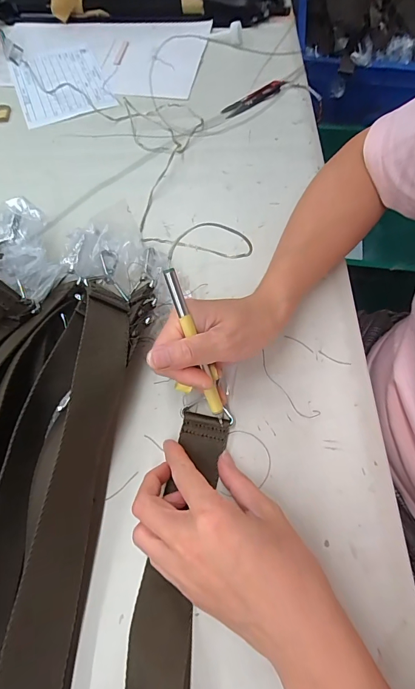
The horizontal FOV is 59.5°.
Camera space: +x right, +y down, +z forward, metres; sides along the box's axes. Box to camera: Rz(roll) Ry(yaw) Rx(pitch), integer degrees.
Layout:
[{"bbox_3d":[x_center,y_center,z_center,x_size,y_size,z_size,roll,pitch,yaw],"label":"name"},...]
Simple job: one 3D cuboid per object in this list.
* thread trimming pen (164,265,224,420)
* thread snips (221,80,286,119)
[{"bbox_3d":[-0.008,0.007,0.285,0.011,0.136,0.014,-23,21,-12],"label":"thread trimming pen"},{"bbox_3d":[0.072,-0.373,0.547,0.119,0.008,0.026,-34,66,-17],"label":"thread snips"}]

